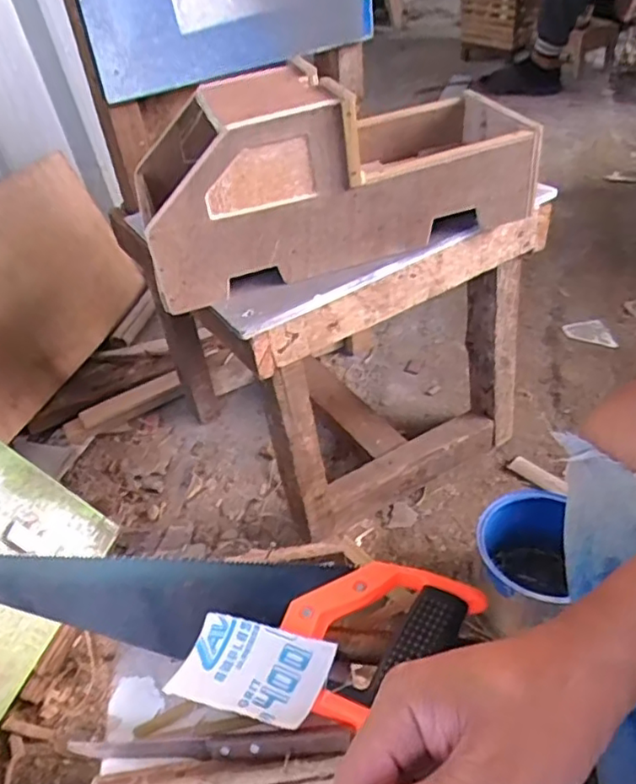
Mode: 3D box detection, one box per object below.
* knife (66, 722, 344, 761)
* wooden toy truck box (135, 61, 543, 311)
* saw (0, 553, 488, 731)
[{"bbox_3d":[-0.075,0.232,0.408,0.187,0.027,0.016,-3,44,5],"label":"knife"},{"bbox_3d":[0.015,-0.240,0.645,0.383,0.155,0.190,-12,44,-5],"label":"wooden toy truck box"},{"bbox_3d":[-0.101,0.147,0.477,0.412,0.021,0.111,11,47,18],"label":"saw"}]

